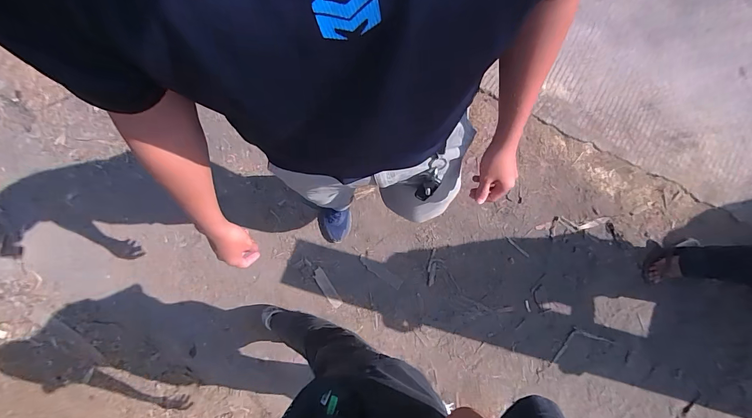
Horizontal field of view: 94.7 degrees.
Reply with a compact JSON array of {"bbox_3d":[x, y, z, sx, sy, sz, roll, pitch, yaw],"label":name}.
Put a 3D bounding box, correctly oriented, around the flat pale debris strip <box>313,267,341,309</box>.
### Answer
[{"bbox_3d":[-0.207,0.334,1.460,0.047,0.005,0.181,-31,91,0],"label":"flat pale debris strip"}]

